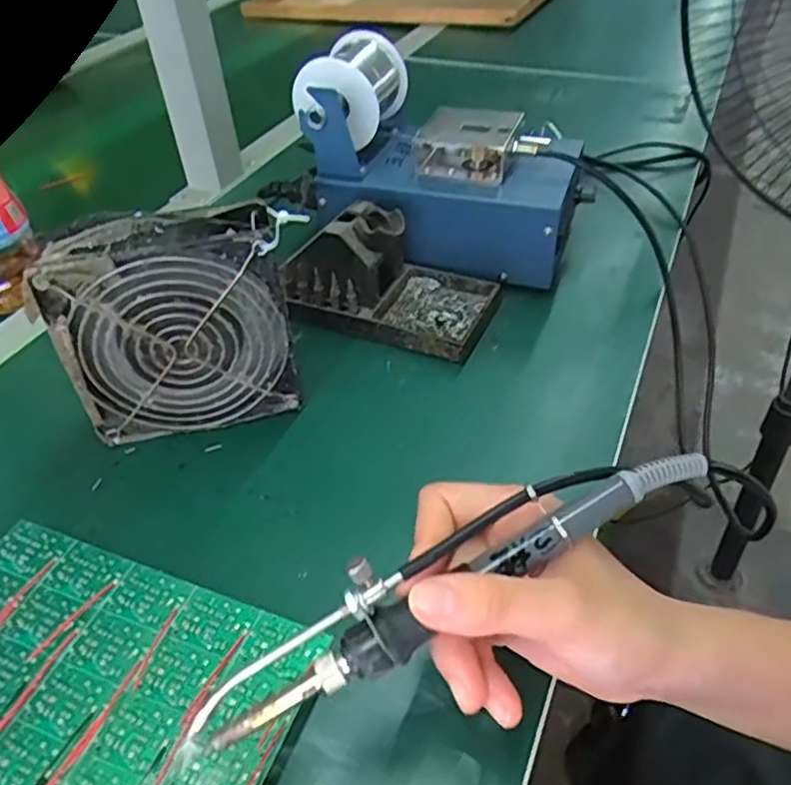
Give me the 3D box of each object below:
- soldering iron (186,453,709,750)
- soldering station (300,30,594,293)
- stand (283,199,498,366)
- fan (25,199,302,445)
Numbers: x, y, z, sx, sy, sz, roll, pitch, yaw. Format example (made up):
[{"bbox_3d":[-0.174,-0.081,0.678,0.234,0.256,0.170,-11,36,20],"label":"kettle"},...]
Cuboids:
[{"bbox_3d":[0.019,0.066,0.244,0.195,0.035,0.027,-30,47,-6],"label":"soldering iron"},{"bbox_3d":[0.038,-0.171,0.510,0.192,0.135,0.128,10,45,14],"label":"soldering station"},{"bbox_3d":[0.000,-0.082,0.460,0.129,0.071,0.079,14,46,18],"label":"stand"},{"bbox_3d":[-0.120,-0.035,0.379,0.118,0.123,0.040,-12,44,-9],"label":"fan"}]

